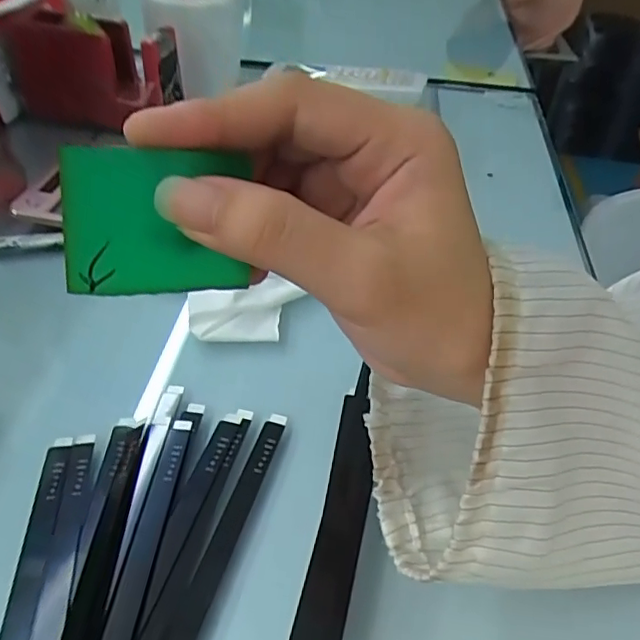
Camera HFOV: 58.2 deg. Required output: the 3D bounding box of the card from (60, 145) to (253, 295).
[{"bbox_3d":[-0.044,-0.027,0.158,0.048,0.038,0.004,-2,14,-16],"label":"card"}]

